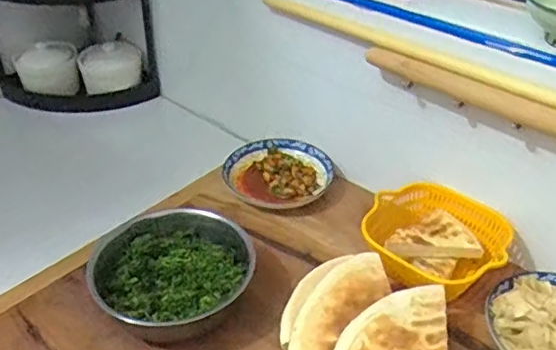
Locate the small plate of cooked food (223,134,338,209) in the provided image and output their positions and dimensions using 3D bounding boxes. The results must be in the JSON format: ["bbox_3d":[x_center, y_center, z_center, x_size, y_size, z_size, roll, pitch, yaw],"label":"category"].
[{"bbox_3d":[0.002,0.002,0.998,0.176,0.050,0.157,7,36,9],"label":"small plate of cooked food"}]

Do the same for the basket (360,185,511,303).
[{"bbox_3d":[0.220,0.090,0.824,0.180,0.069,0.164,0,36,0],"label":"basket"}]

